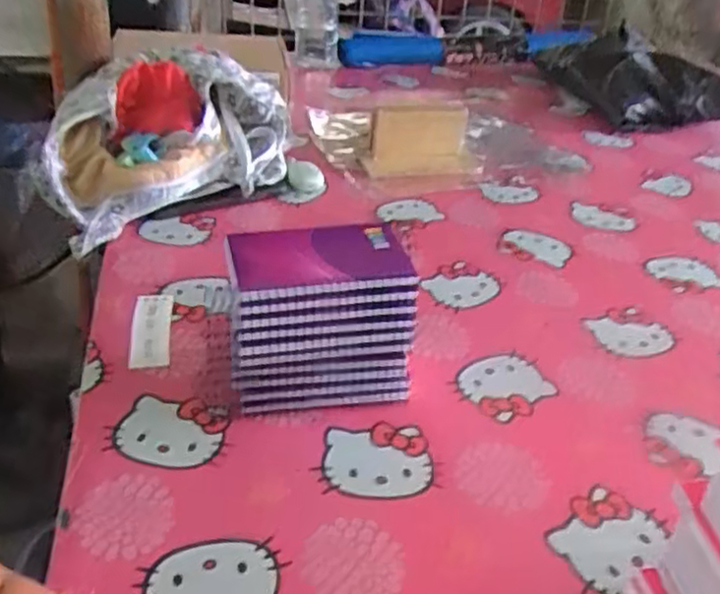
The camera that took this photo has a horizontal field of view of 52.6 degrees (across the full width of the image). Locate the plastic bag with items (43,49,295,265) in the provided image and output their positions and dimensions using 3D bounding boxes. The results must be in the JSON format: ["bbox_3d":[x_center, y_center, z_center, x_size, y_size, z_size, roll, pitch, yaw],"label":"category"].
[{"bbox_3d":[-0.216,-0.192,0.861,0.321,0.145,0.170,-22,41,-35],"label":"plastic bag with items"}]

